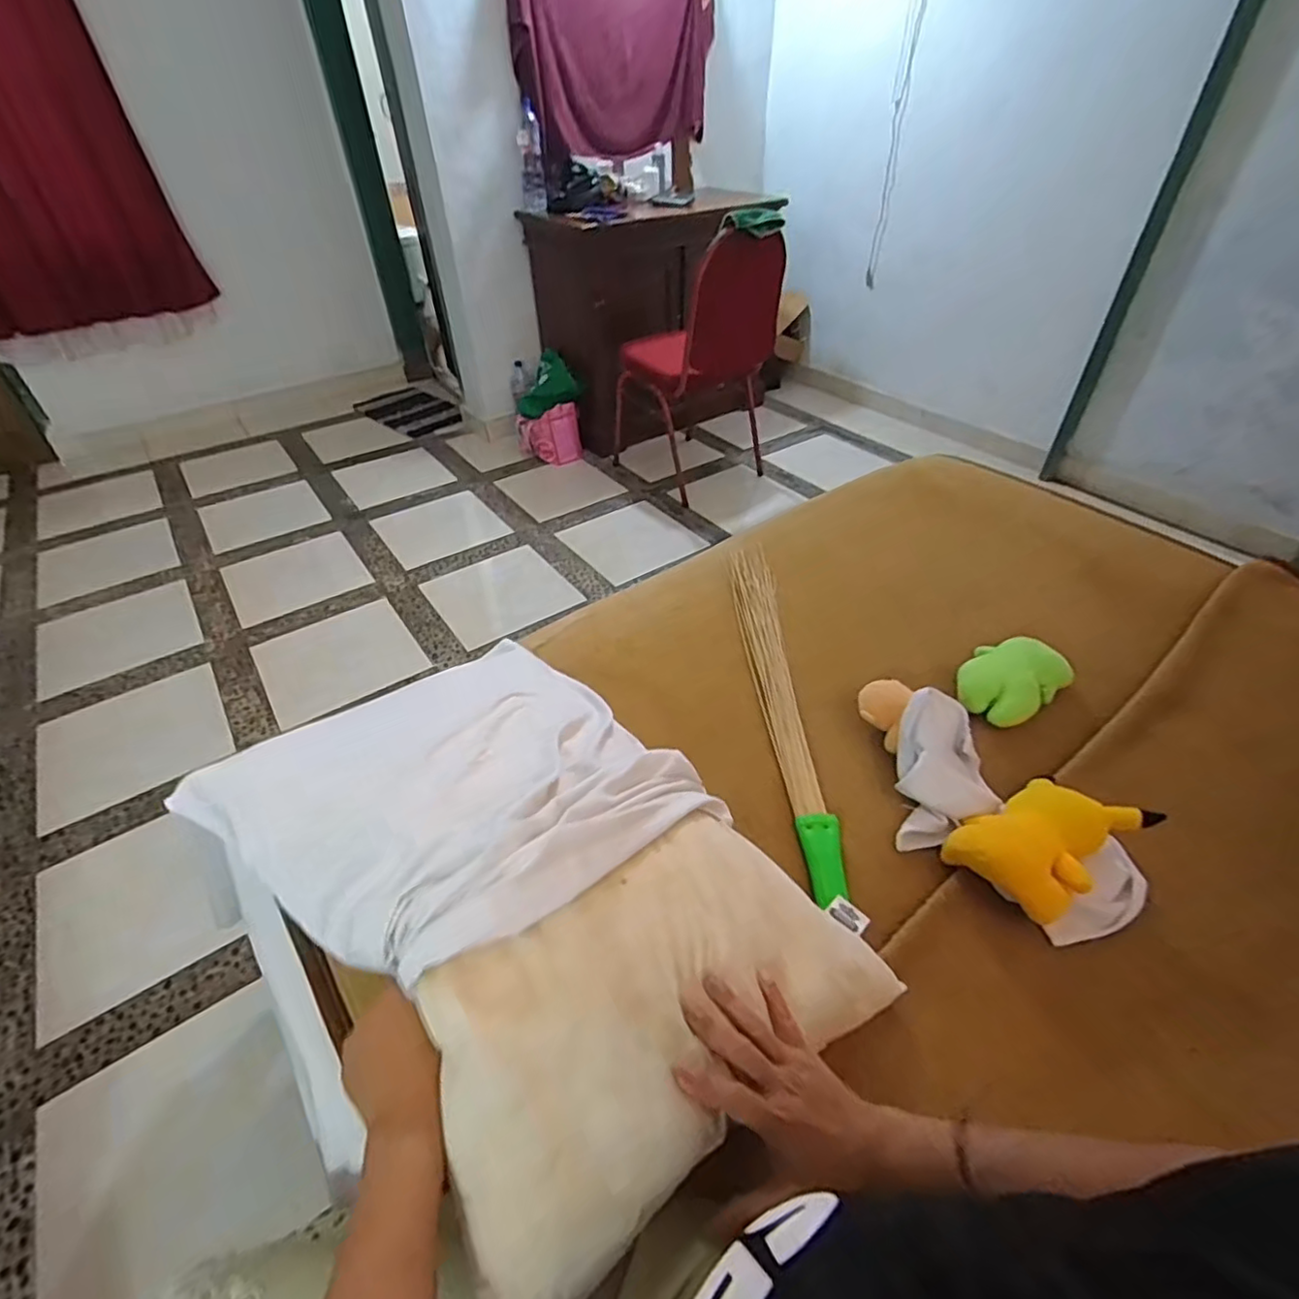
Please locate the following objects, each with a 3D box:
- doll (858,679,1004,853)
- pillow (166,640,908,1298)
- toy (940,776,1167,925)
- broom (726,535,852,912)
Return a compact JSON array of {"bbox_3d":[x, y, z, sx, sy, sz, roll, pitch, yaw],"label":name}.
[{"bbox_3d":[0.355,0.122,0.792,0.126,0.092,0.226,-2,42,-1],"label":"doll"},{"bbox_3d":[-0.130,0.204,0.617,0.433,0.186,0.571,-22,32,-36],"label":"pillow"},{"bbox_3d":[0.431,0.201,0.695,0.174,0.056,0.124,-27,48,-26],"label":"toy"},{"bbox_3d":[0.185,0.048,0.937,0.073,0.025,0.666,-1,42,1],"label":"broom"}]

